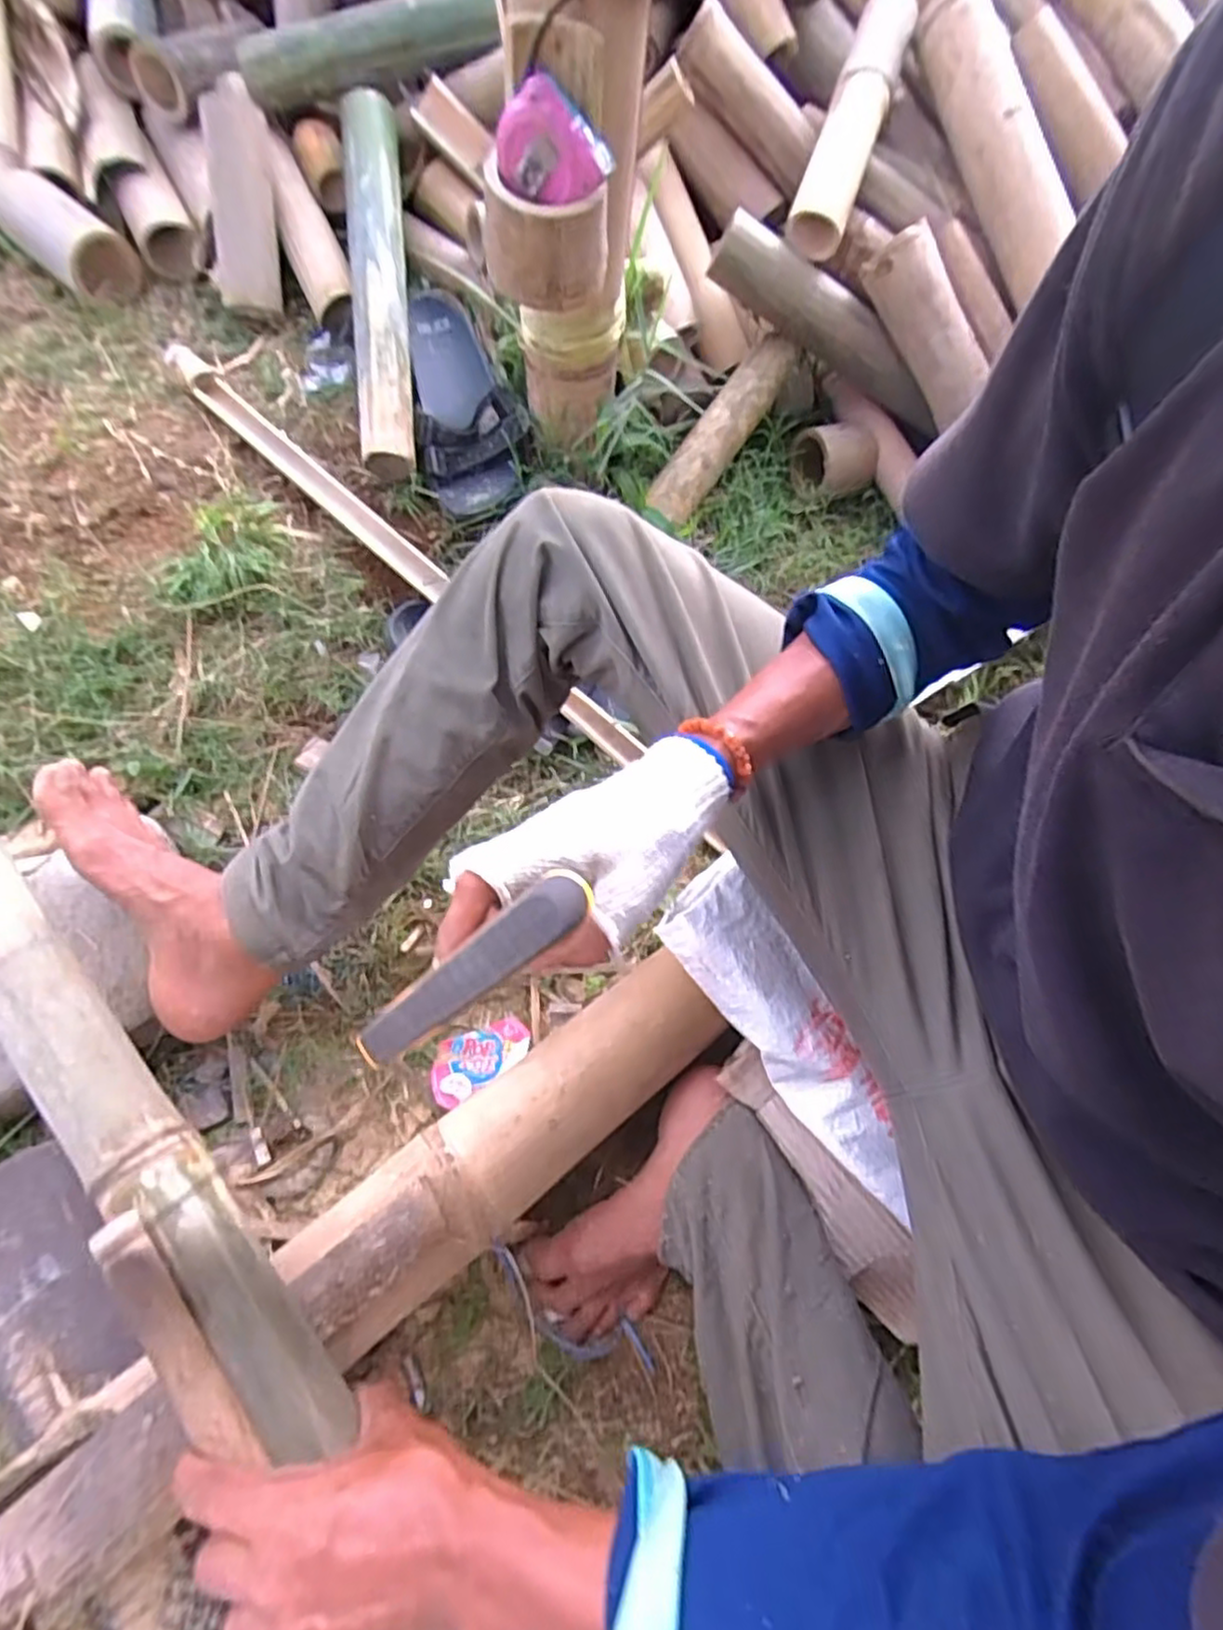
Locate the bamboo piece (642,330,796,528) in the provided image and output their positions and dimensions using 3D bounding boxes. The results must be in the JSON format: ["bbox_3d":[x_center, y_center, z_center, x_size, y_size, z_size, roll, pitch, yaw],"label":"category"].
[{"bbox_3d":[0.135,-0.468,0.861,0.054,0.043,0.274,35,85,13],"label":"bamboo piece"}]

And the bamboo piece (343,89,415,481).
[{"bbox_3d":[-0.257,-0.586,0.787,0.058,0.060,0.424,-5,83,-3],"label":"bamboo piece"}]

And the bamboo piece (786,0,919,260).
[{"bbox_3d":[0.267,-0.763,0.791,0.062,0.052,0.289,21,93,8],"label":"bamboo piece"}]

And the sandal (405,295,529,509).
[{"bbox_3d":[-0.162,-0.471,0.809,0.117,0.068,0.268,-9,67,-5],"label":"sandal"}]

